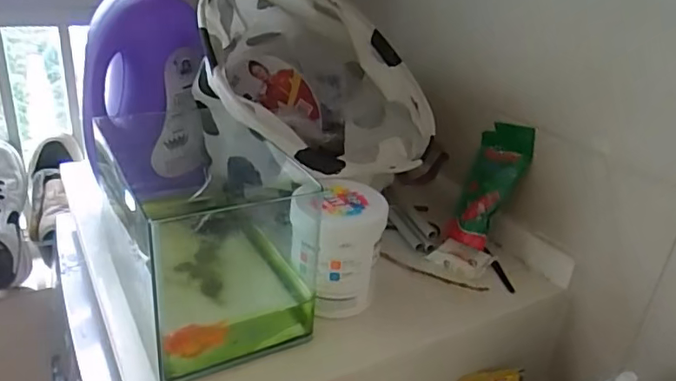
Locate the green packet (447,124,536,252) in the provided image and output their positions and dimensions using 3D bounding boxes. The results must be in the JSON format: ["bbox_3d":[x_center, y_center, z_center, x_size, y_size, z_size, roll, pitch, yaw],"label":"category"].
[{"bbox_3d":[0.240,-0.007,0.861,0.088,0.201,0.056,23,-7,31],"label":"green packet"}]

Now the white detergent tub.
[{"bbox_3d":[-0.003,0.068,0.697,0.110,0.145,0.112,5,26,-1],"label":"white detergent tub"}]

